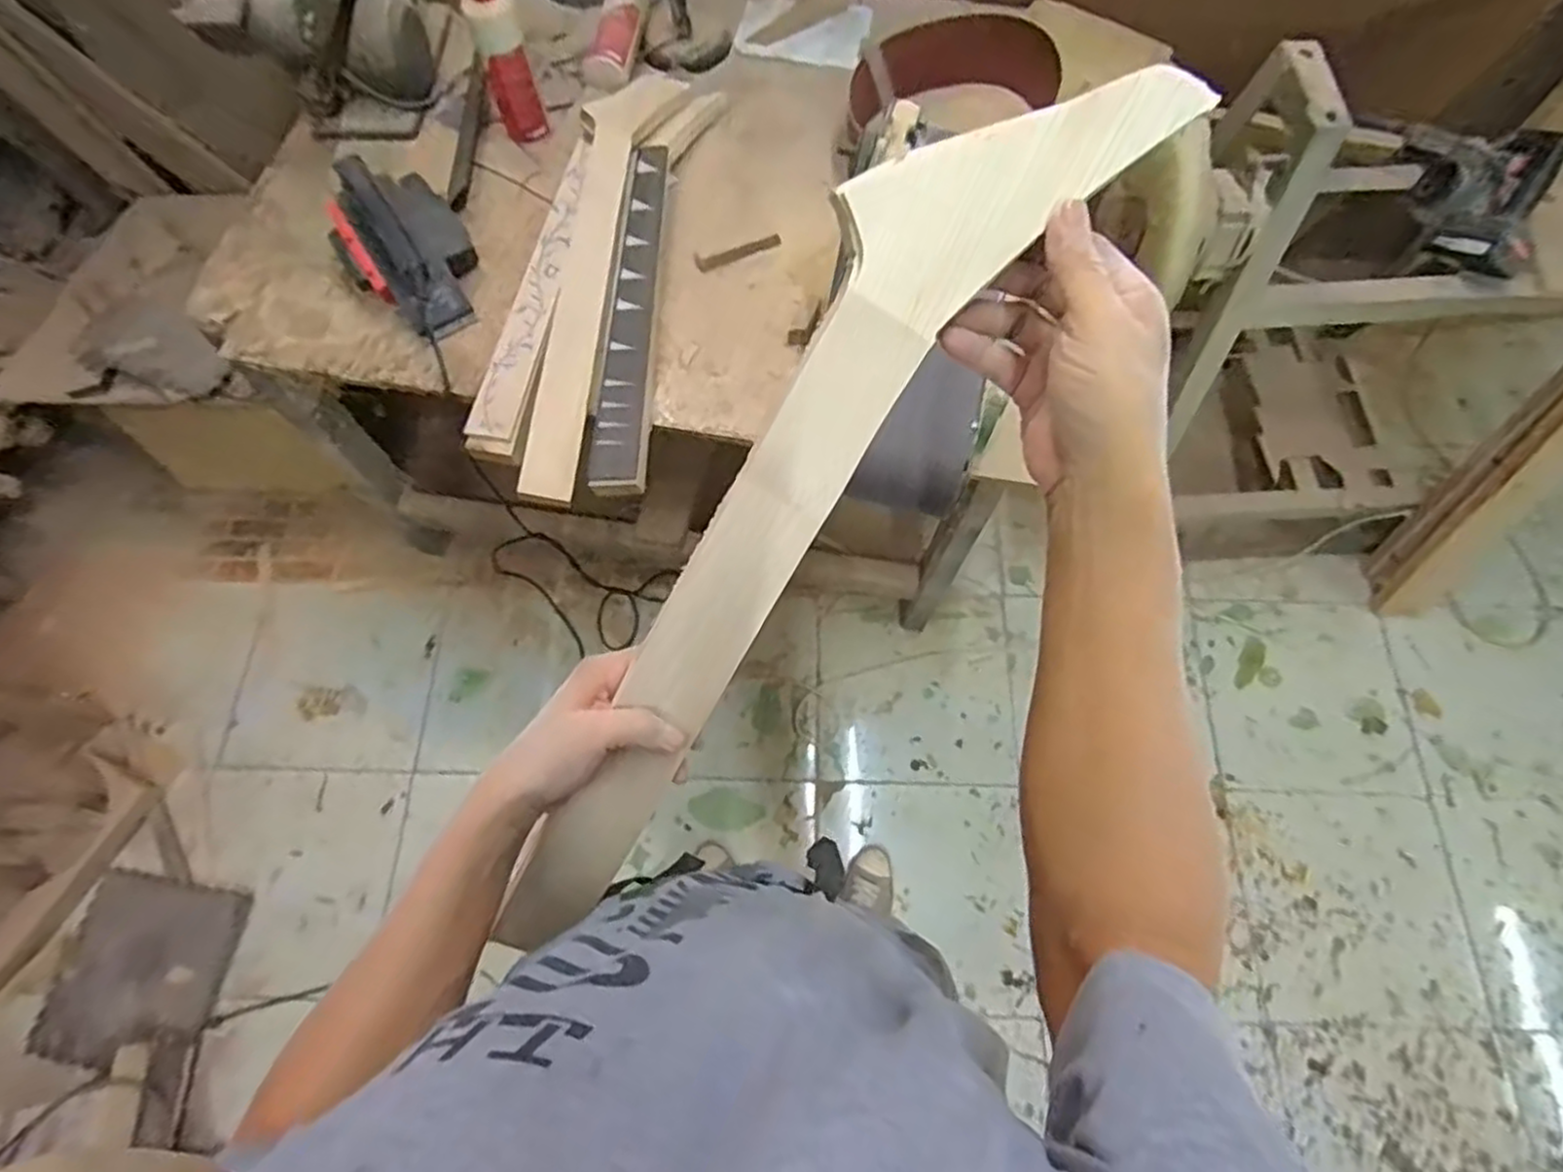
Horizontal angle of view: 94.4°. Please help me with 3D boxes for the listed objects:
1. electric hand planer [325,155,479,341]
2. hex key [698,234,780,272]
[{"bbox_3d":[-0.481,-0.432,0.932,0.157,0.113,0.233,-33,73,-12],"label":"electric hand planer"},{"bbox_3d":[-0.058,-0.466,1.011,0.136,0.014,0.021,-28,74,-22],"label":"hex key"}]

